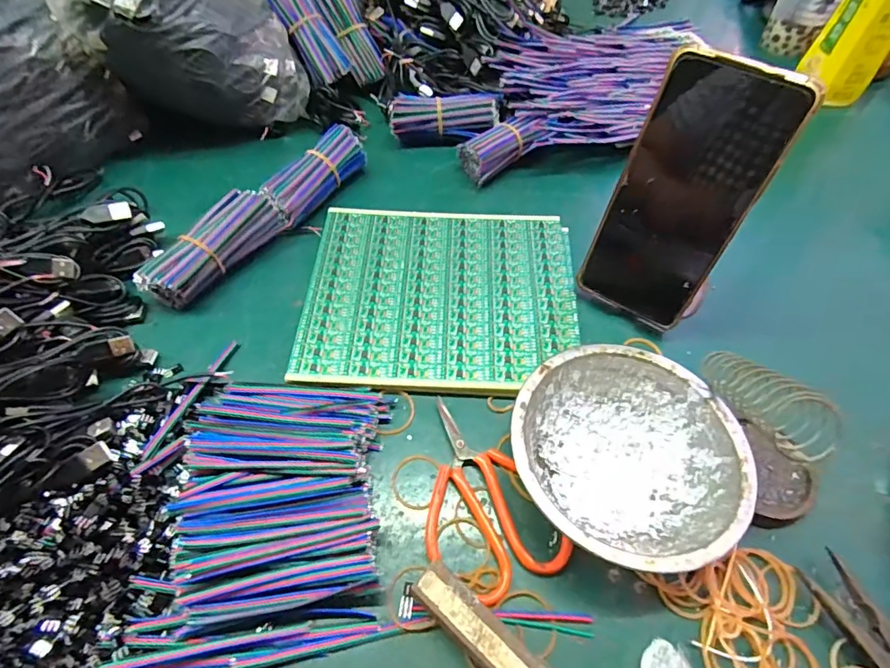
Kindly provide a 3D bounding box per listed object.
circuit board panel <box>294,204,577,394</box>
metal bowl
[{"bbox_3d":[-0.002,-0.033,0.371,0.195,0.008,0.167,4,57,1],"label":"circuit board panel"},{"bbox_3d":[0.101,0.069,0.283,0.120,0.042,0.125,1,57,-1],"label":"metal bowl"}]

